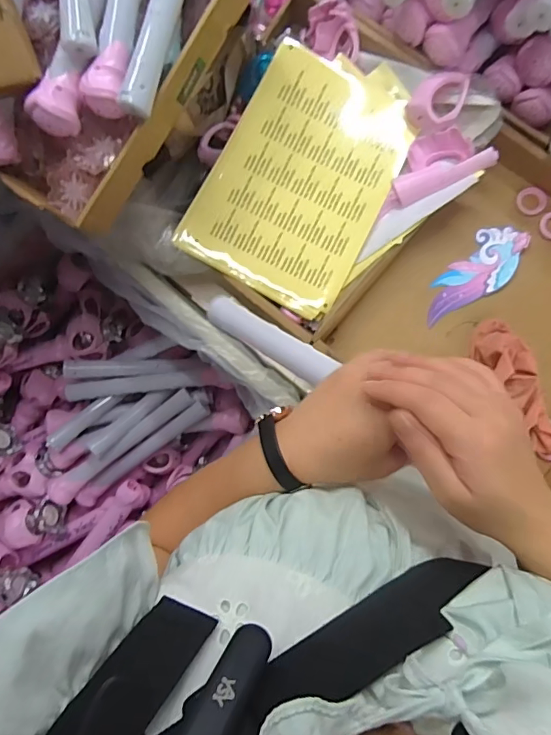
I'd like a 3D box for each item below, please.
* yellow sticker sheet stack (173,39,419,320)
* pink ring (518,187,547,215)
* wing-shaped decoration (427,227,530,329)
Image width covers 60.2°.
[{"bbox_3d":[0.036,-0.252,0.625,0.223,0.034,0.318,28,91,9],"label":"yellow sticker sheet stack"},{"bbox_3d":[0.347,-0.225,0.642,0.035,0.010,0.039,-39,82,4],"label":"pink ring"},{"bbox_3d":[0.269,-0.122,0.643,0.070,0.011,0.163,42,93,9],"label":"wing-shaped decoration"}]

